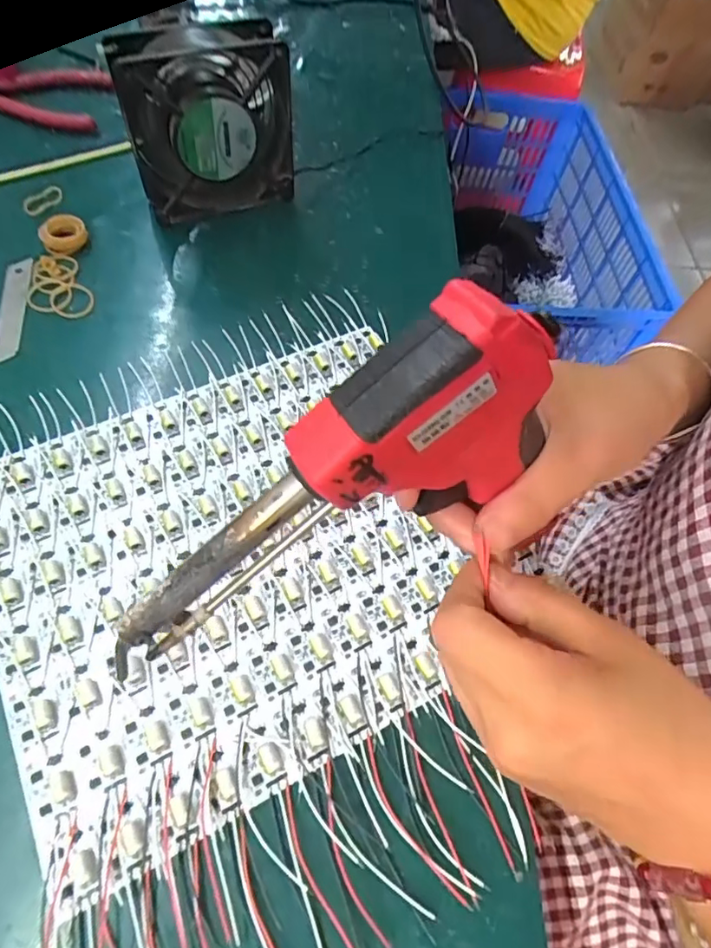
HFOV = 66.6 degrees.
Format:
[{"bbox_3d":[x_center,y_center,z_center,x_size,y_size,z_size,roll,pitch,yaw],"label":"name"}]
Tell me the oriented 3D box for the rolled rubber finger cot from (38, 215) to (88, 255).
[{"bbox_3d":[-0.229,-0.188,0.427,0.034,0.018,0.034,2,61,-3],"label":"rolled rubber finger cot"}]

